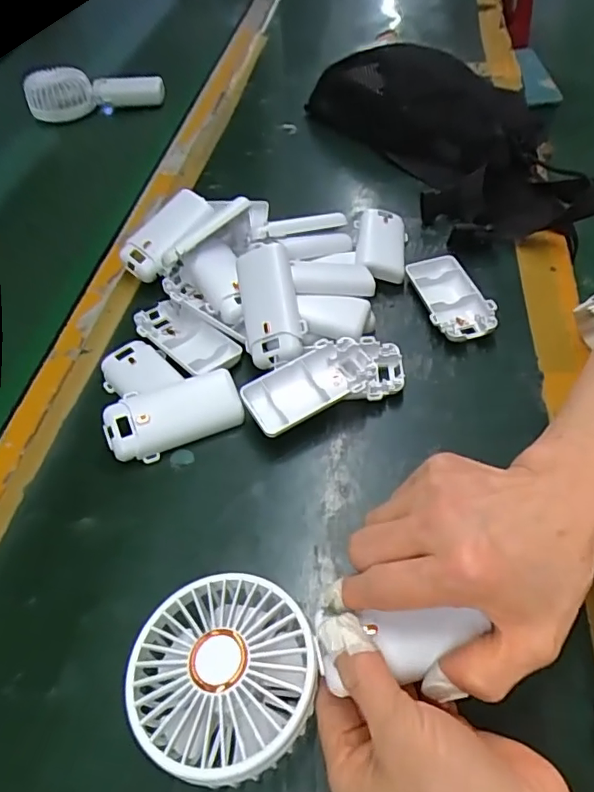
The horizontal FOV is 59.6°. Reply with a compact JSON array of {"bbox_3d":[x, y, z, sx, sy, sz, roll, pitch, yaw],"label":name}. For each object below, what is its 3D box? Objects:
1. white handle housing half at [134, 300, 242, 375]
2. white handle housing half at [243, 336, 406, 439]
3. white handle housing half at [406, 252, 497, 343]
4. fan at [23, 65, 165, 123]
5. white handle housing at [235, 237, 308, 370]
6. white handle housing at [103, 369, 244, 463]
[{"bbox_3d":[-0.090,-0.046,0.413,0.095,0.014,0.042,34,61,26],"label":"white handle housing half"},{"bbox_3d":[0.022,-0.010,0.380,0.118,0.027,0.054,-21,54,-12],"label":"white handle housing half"},{"bbox_3d":[0.126,-0.081,0.432,0.047,0.017,0.094,-14,53,-7],"label":"white handle housing half"},{"bbox_3d":[-0.285,-0.426,0.728,0.195,0.065,0.033,-5,52,0],"label":"fan"},{"bbox_3d":[-0.021,-0.073,0.401,0.043,0.019,0.100,-9,71,-4],"label":"white handle housing"},{"bbox_3d":[-0.088,0.013,0.369,0.092,0.024,0.043,-22,54,-13],"label":"white handle housing"}]

